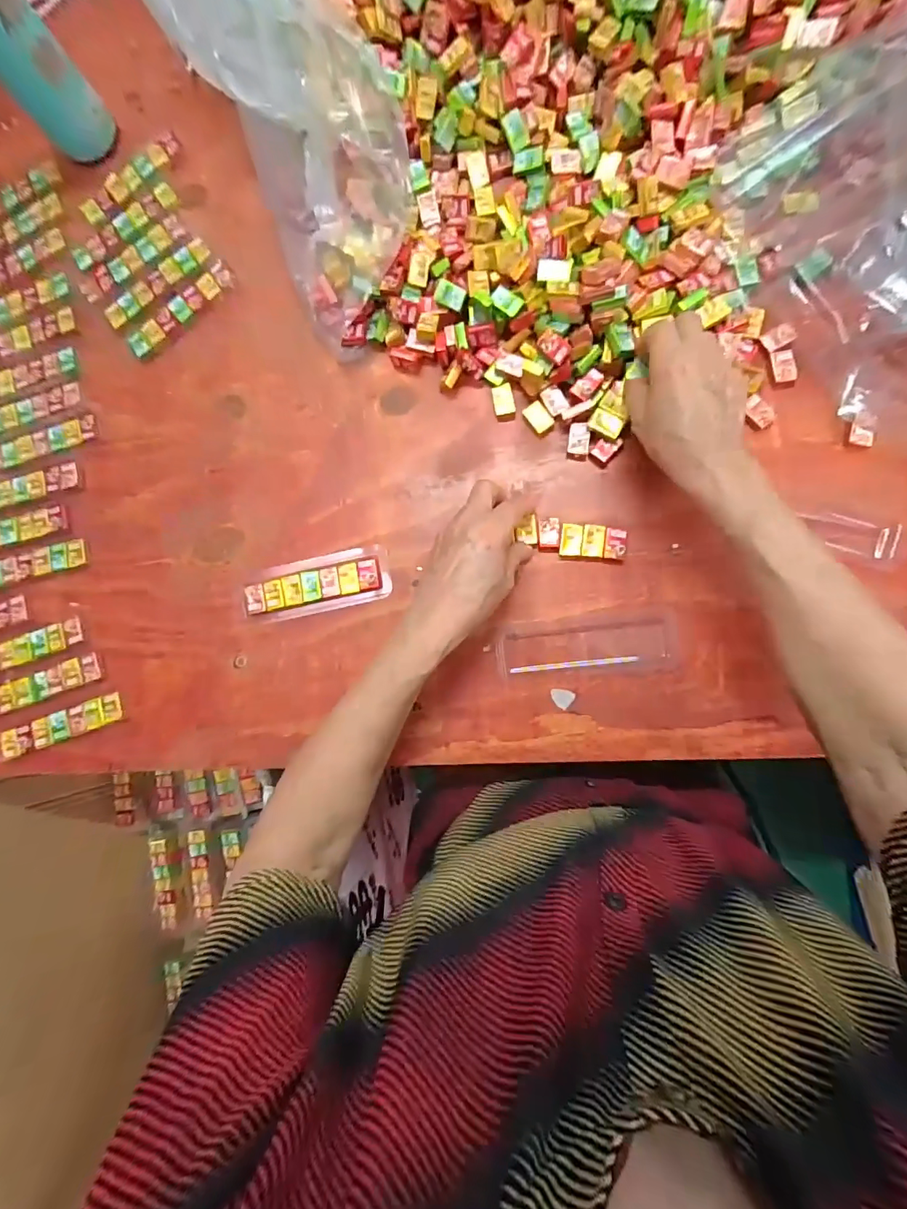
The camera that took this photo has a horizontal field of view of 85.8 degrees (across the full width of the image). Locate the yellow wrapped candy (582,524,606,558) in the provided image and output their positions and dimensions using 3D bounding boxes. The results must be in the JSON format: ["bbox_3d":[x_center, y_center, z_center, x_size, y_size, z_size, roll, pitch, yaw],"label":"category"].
[{"bbox_3d":[0.112,-0.050,0.391,0.017,0.008,0.026,6,85,8],"label":"yellow wrapped candy"}]

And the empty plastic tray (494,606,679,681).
[{"bbox_3d":[0.106,0.032,0.383,0.138,0.007,0.047,-5,83,7],"label":"empty plastic tray"}]

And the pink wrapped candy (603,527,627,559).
[{"bbox_3d":[0.128,-0.048,0.388,0.017,0.009,0.025,7,85,8],"label":"pink wrapped candy"}]

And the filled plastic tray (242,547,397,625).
[{"bbox_3d":[-0.118,-0.017,0.416,0.131,0.007,0.048,-11,83,7],"label":"filled plastic tray"}]

